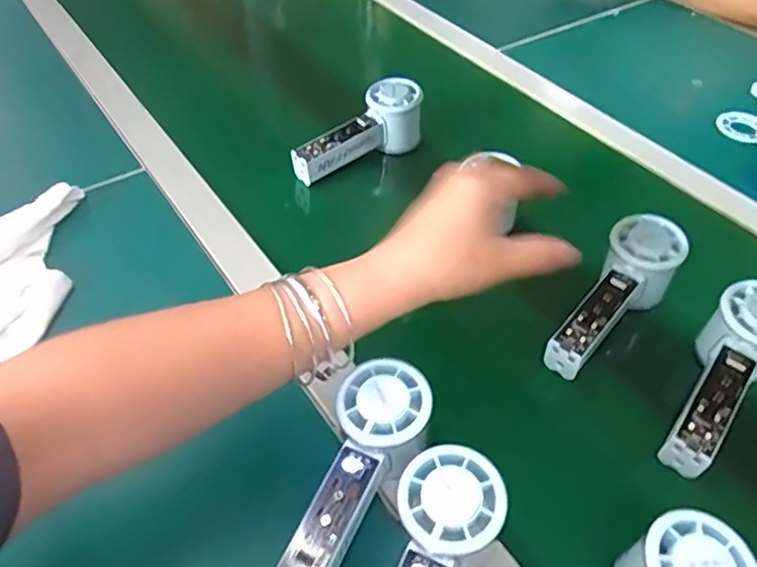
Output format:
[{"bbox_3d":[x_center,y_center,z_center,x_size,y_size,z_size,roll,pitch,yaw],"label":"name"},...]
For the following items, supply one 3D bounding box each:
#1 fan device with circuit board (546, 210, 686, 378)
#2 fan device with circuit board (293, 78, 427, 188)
[{"bbox_3d":[0.184,0.011,0.487,0.053,0.046,0.158,36,69,27],"label":"fan device with circuit board"},{"bbox_3d":[-0.023,-0.152,0.640,0.155,0.062,0.051,-35,56,-15],"label":"fan device with circuit board"}]

